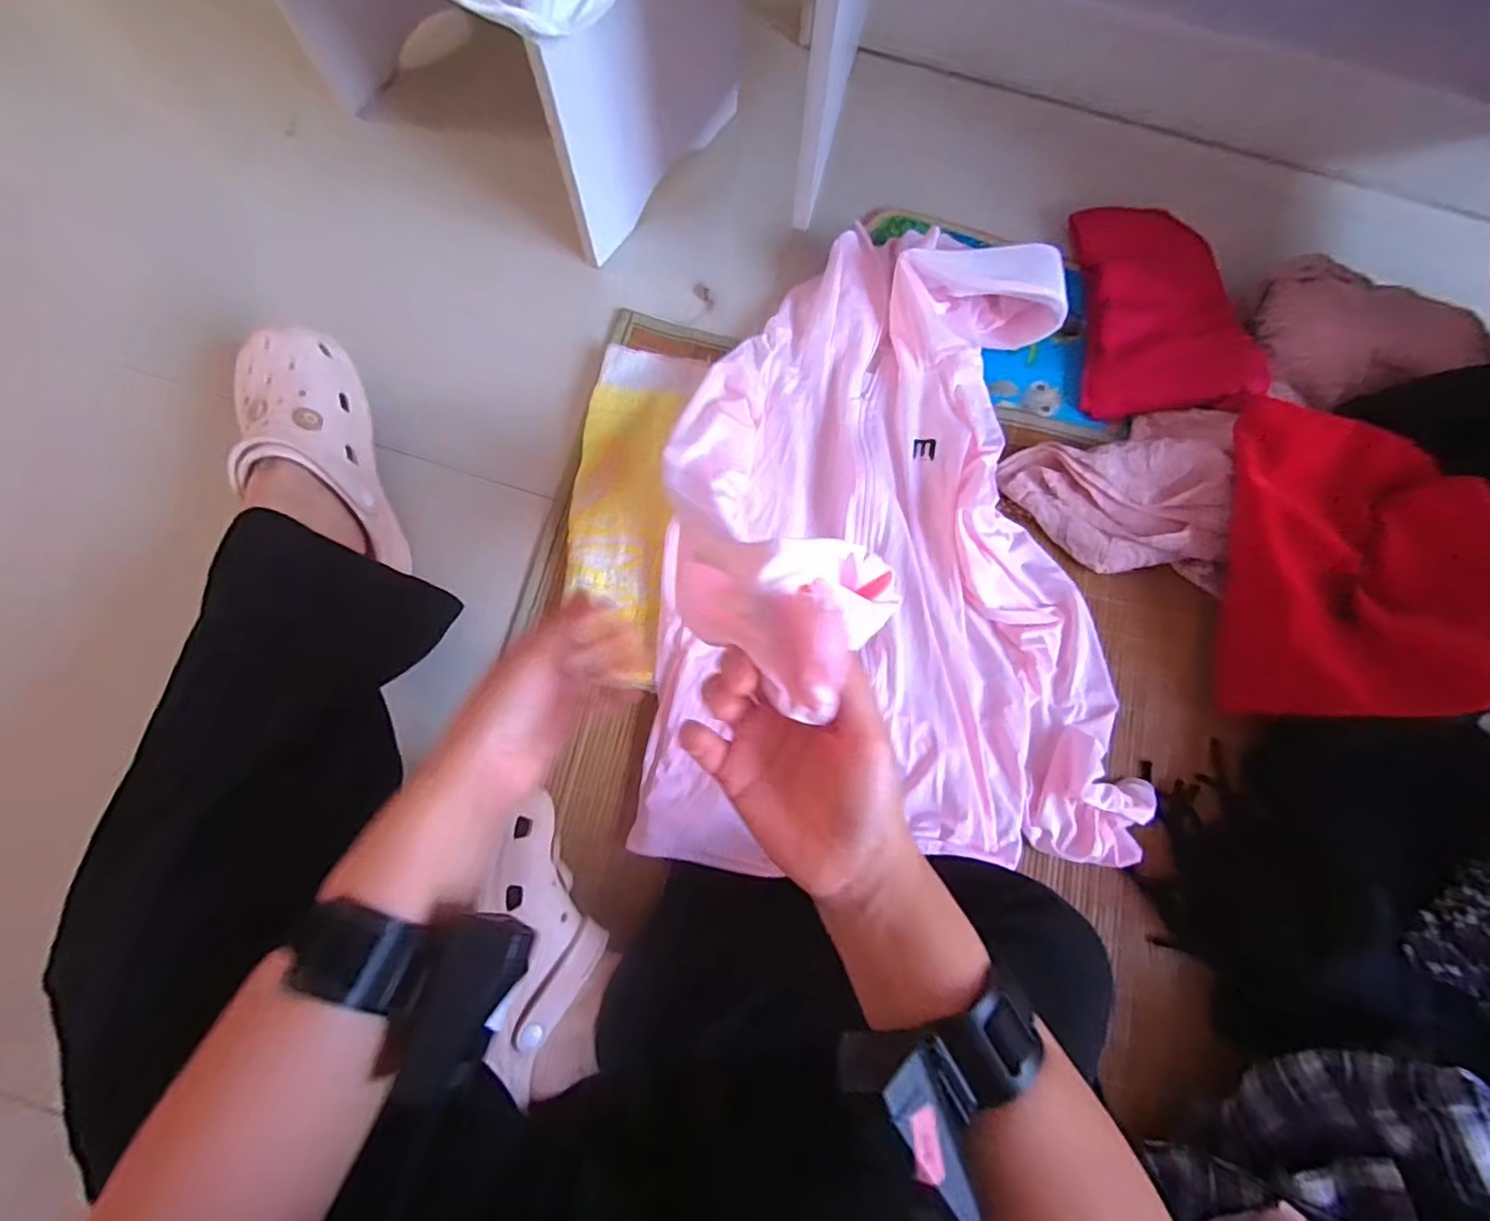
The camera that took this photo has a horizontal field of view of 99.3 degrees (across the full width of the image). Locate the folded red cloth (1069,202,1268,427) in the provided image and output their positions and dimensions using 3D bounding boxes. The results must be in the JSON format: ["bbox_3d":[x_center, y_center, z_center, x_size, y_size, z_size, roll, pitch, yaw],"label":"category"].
[{"bbox_3d":[0.414,-0.310,0.631,0.131,0.059,0.236,4,77,0],"label":"folded red cloth"}]

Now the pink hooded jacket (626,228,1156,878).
[{"bbox_3d":[0.139,-0.069,0.570,0.404,0.070,0.575,5,77,0],"label":"pink hooded jacket"}]

